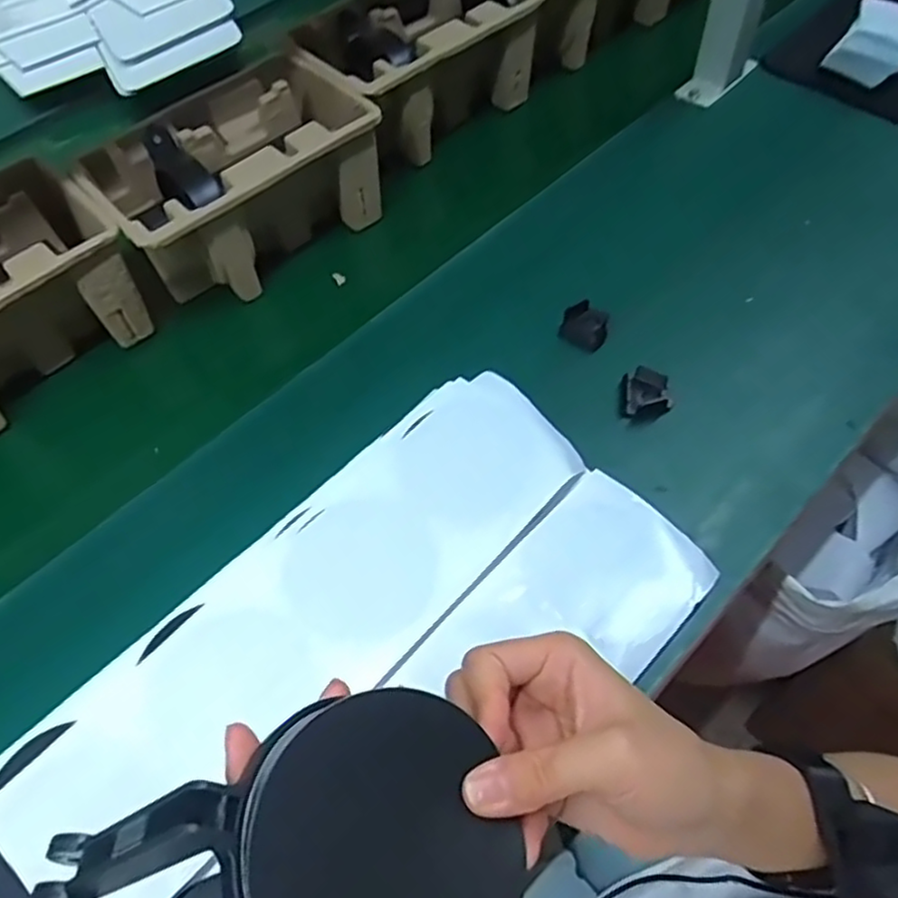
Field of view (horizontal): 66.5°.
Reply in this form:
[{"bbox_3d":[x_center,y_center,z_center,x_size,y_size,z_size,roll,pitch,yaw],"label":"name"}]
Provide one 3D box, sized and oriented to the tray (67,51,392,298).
[{"bbox_3d":[-0.178,-0.223,0.601,0.152,0.108,0.231,34,65,23],"label":"tray"}]

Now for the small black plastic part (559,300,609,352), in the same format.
[{"bbox_3d":[0.109,-0.099,0.550,0.036,0.016,0.037,9,58,9],"label":"small black plastic part"}]

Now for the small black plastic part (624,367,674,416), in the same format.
[{"bbox_3d":[0.148,-0.041,0.511,0.033,0.021,0.036,1,57,4],"label":"small black plastic part"}]

